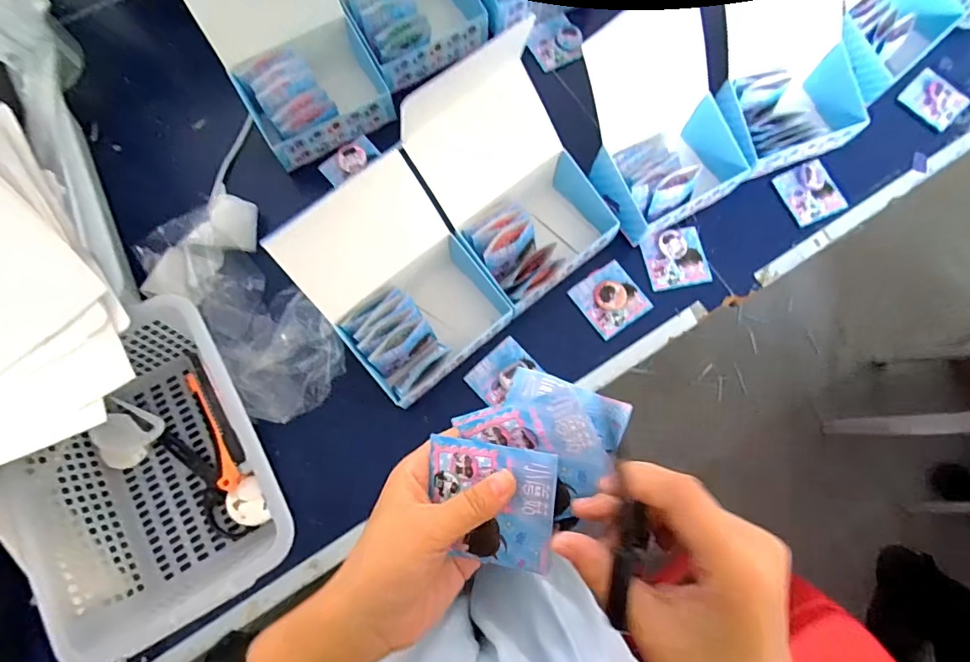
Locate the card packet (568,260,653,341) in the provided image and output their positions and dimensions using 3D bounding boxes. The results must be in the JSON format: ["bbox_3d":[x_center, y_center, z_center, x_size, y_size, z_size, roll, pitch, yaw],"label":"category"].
[{"bbox_3d":[0.139,-0.036,0.537,0.067,0.009,0.069,-34,80,-9],"label":"card packet"}]

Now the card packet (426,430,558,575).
[{"bbox_3d":[0.003,0.093,0.259,0.066,0.006,0.067,5,98,12],"label":"card packet"}]

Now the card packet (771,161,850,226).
[{"bbox_3d":[0.393,-0.168,0.584,0.070,0.011,0.070,-24,78,-7],"label":"card packet"}]

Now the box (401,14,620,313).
[{"bbox_3d":[0.029,-0.148,0.493,0.149,0.139,0.194,-38,80,-10],"label":"box"}]

